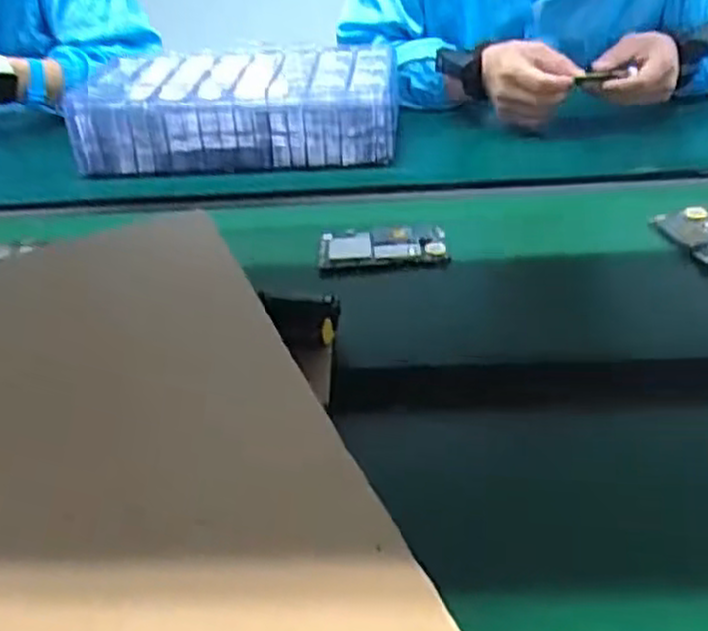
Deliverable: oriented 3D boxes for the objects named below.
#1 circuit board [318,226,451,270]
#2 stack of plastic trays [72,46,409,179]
[{"bbox_3d":[0.028,-0.067,0.751,0.121,0.009,0.066,-7,35,-2],"label":"circuit board"},{"bbox_3d":[-0.143,-0.263,0.992,0.386,0.103,0.198,-4,35,3],"label":"stack of plastic trays"}]

